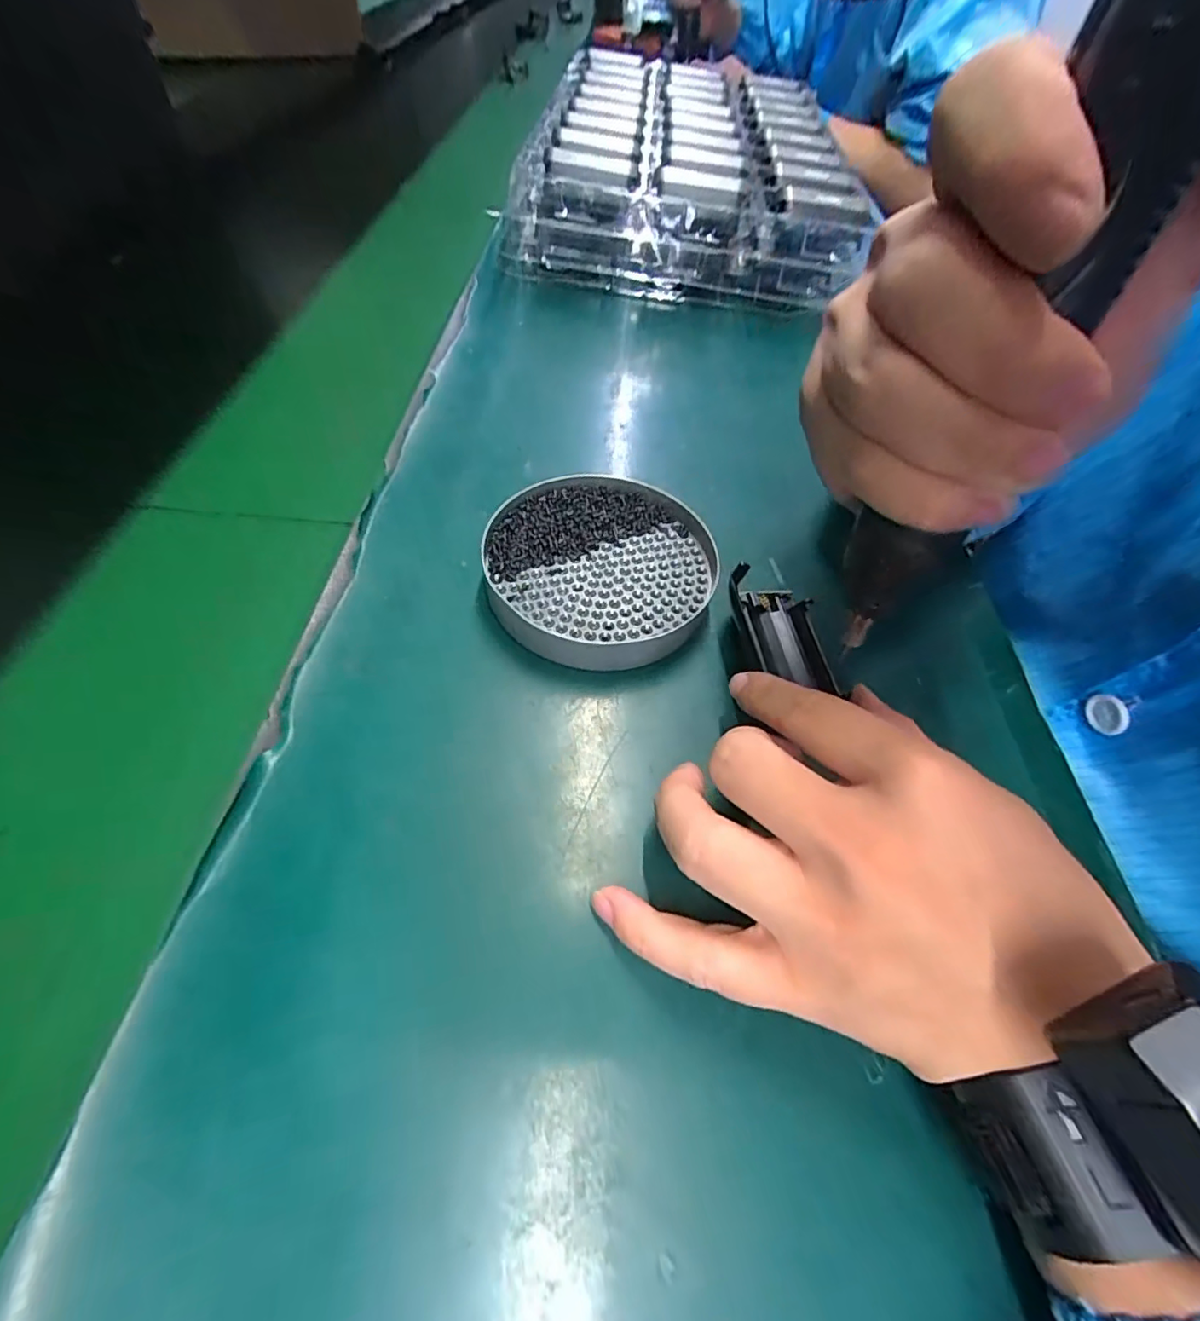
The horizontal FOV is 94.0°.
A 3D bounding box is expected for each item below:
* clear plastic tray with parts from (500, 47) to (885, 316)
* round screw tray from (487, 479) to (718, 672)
[{"bbox_3d":[0.073,-0.476,0.552,0.281,0.096,0.391,4,54,0],"label":"clear plastic tray with parts"},{"bbox_3d":[0.001,-0.048,0.283,0.109,0.024,0.111,1,54,-2],"label":"round screw tray"}]

